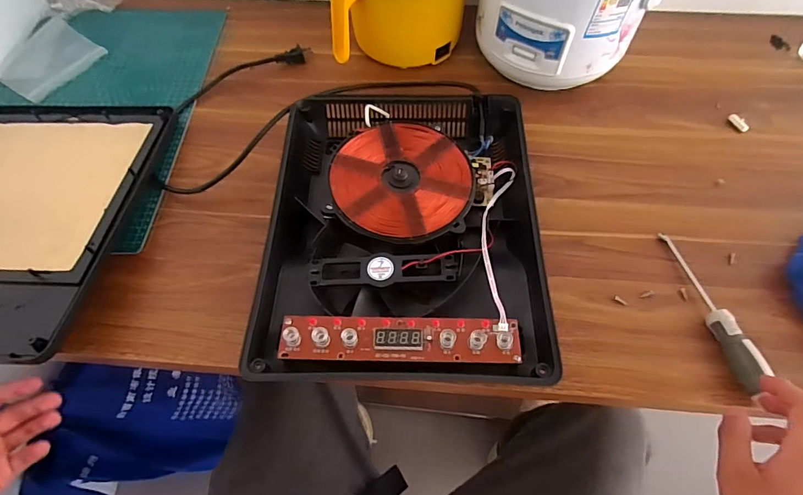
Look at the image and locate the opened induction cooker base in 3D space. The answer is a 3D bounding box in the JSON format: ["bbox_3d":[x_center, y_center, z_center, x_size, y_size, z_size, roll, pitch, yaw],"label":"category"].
[{"bbox_3d":[0.001,-0.034,0.473,0.272,0.053,0.354,1,60,1],"label":"opened induction cooker base"}]

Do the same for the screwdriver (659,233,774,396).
[{"bbox_3d":[0.306,0.057,0.434,0.024,0.026,0.168,-6,60,-3],"label":"screwdriver"}]

